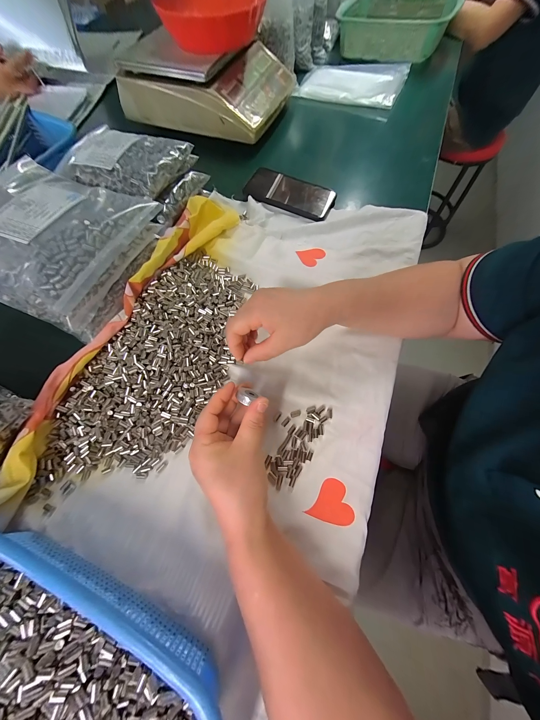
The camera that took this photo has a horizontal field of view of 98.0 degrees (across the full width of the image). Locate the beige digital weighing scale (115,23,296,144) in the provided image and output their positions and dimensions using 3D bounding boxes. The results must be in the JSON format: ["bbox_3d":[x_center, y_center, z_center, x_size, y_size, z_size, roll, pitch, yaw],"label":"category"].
[{"bbox_3d":[-0.127,-0.629,0.521,0.316,0.088,0.260,20,69,9],"label":"beige digital weighing scale"}]

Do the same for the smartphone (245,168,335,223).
[{"bbox_3d":[0.035,-0.313,0.435,0.171,0.016,0.077,26,70,11],"label":"smartphone"}]

